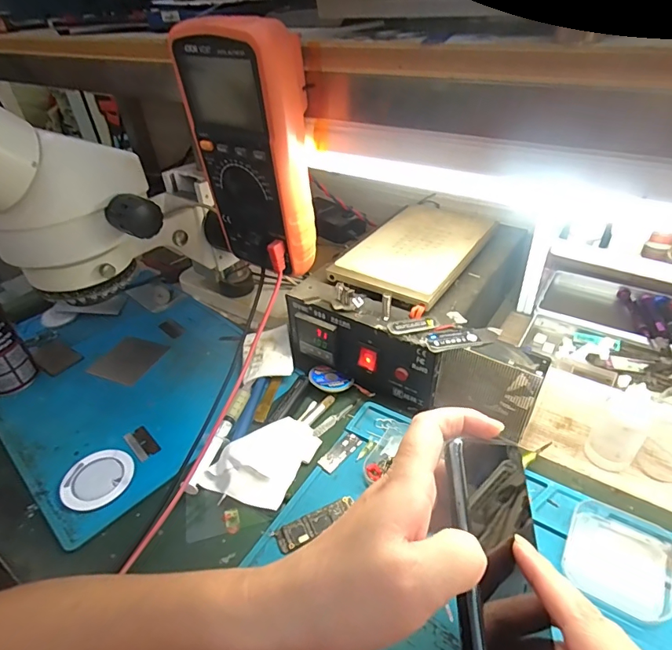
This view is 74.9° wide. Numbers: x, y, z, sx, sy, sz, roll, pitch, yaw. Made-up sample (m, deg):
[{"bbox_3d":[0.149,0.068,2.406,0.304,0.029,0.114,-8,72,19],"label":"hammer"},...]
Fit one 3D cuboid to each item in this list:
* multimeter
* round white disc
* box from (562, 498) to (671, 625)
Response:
[{"bbox_3d":[-0.061,-0.124,0.332,0.087,0.172,0.049,21,44,29],"label":"multimeter"},{"bbox_3d":[-0.204,0.132,0.376,0.055,0.007,0.052,-2,37,2],"label":"round white disc"},{"bbox_3d":[0.195,0.157,0.300,0.062,0.014,0.068,19,43,27],"label":"box"}]

